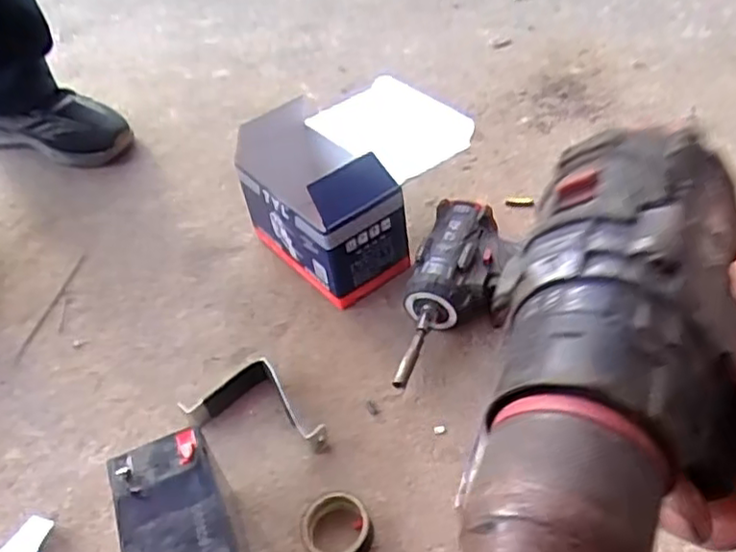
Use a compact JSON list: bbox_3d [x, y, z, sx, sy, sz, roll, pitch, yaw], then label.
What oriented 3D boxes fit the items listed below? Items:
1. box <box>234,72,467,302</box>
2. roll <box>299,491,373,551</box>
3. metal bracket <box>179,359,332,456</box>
[{"bbox_3d":[-0.012,-0.091,0.677,0.177,0.140,0.154,-33,53,-23],"label":"box"},{"bbox_3d":[-0.023,0.180,0.485,0.050,0.018,0.054,-2,47,2],"label":"roll"},{"bbox_3d":[-0.088,0.104,0.574,0.124,0.025,0.062,9,49,12],"label":"metal bracket"}]

